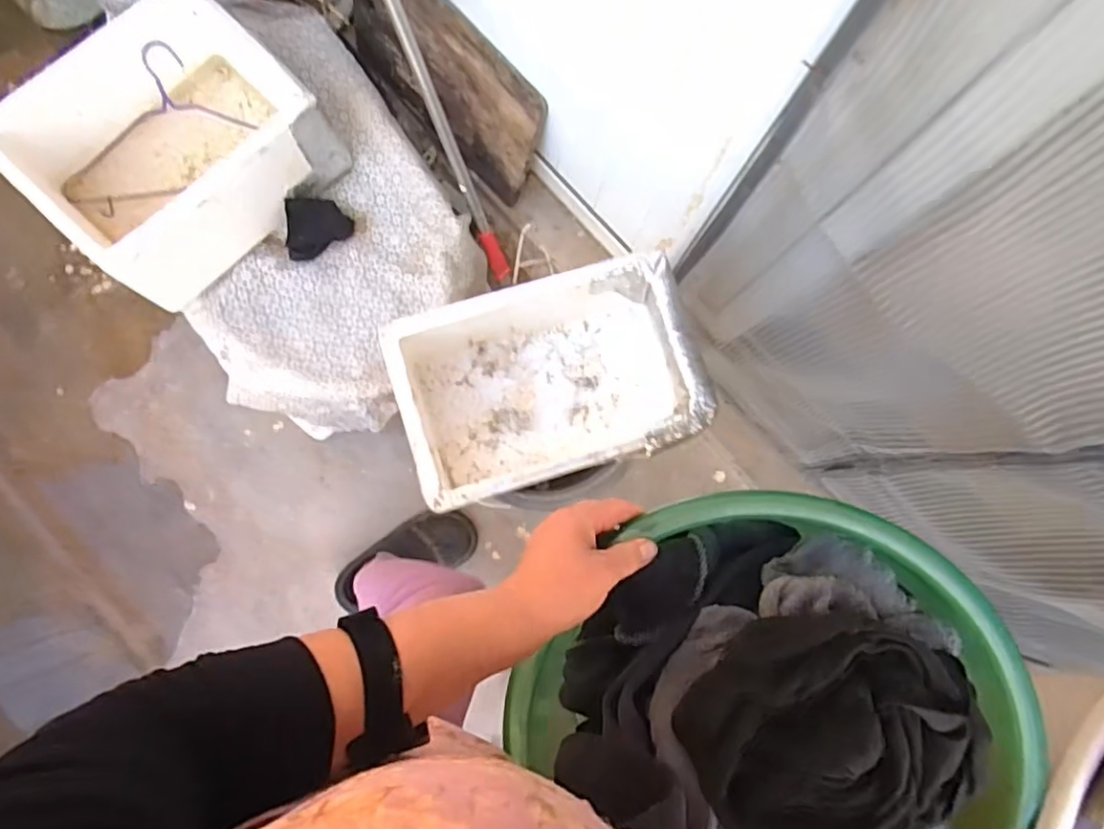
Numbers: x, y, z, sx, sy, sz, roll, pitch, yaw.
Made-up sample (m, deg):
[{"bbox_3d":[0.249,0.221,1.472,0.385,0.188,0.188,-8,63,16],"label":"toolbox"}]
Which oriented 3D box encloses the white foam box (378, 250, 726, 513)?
[{"bbox_3d":[-0.007,-0.036,0.790,0.336,0.154,0.221,-17,85,-6],"label":"white foam box"}]

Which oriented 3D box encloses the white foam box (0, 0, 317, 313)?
[{"bbox_3d":[-0.574,-0.410,0.960,0.287,0.212,0.366,45,82,2],"label":"white foam box"}]

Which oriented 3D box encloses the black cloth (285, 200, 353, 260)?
[{"bbox_3d":[-0.408,-0.324,1.080,0.114,0.018,0.093,-36,118,-13],"label":"black cloth"}]

